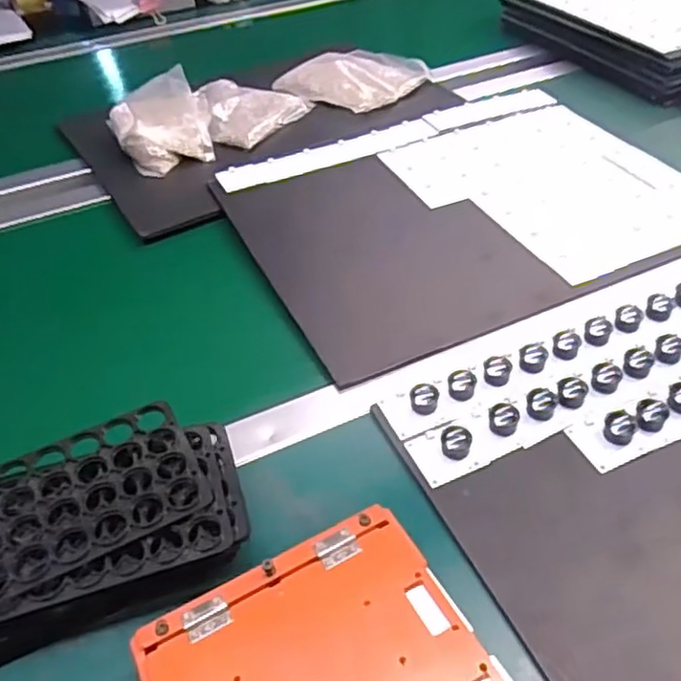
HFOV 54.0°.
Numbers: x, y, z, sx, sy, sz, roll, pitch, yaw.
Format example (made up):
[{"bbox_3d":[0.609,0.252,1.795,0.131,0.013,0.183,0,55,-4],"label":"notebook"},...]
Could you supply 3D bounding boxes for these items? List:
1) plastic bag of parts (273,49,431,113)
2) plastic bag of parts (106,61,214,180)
[{"bbox_3d":[0.014,-0.372,0.938,0.172,0.025,0.155,26,52,28],"label":"plastic bag of parts"},{"bbox_3d":[-0.227,-0.278,0.852,0.120,0.054,0.159,-22,47,-17],"label":"plastic bag of parts"}]

